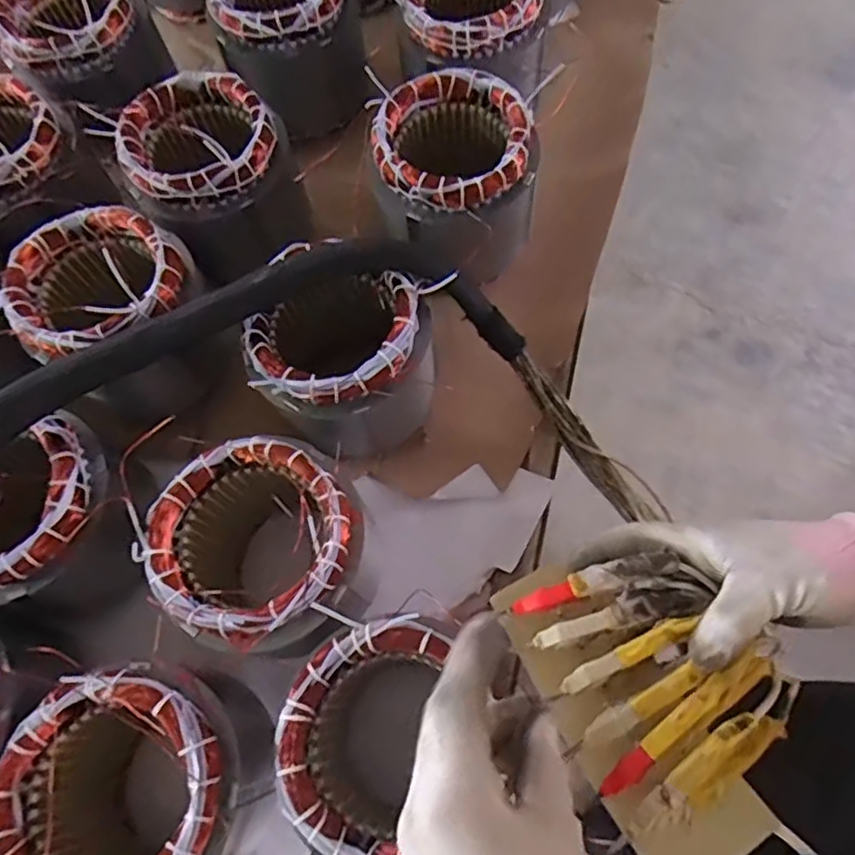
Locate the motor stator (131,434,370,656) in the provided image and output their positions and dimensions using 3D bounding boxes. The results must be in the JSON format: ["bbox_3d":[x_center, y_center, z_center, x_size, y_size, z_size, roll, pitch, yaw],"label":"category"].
[{"bbox_3d":[-0.124,0.098,0.514,0.145,0.164,0.132,0,67,0],"label":"motor stator"}]

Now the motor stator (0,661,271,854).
[{"bbox_3d":[-0.197,0.255,0.459,0.145,0.168,0.154,0,67,0],"label":"motor stator"}]

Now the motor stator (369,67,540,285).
[{"bbox_3d":[0.021,-0.241,0.624,0.148,0.125,0.154,0,67,0],"label":"motor stator"}]

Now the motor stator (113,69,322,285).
[{"bbox_3d":[-0.210,-0.249,0.641,0.151,0.136,0.146,0,67,0],"label":"motor stator"}]

